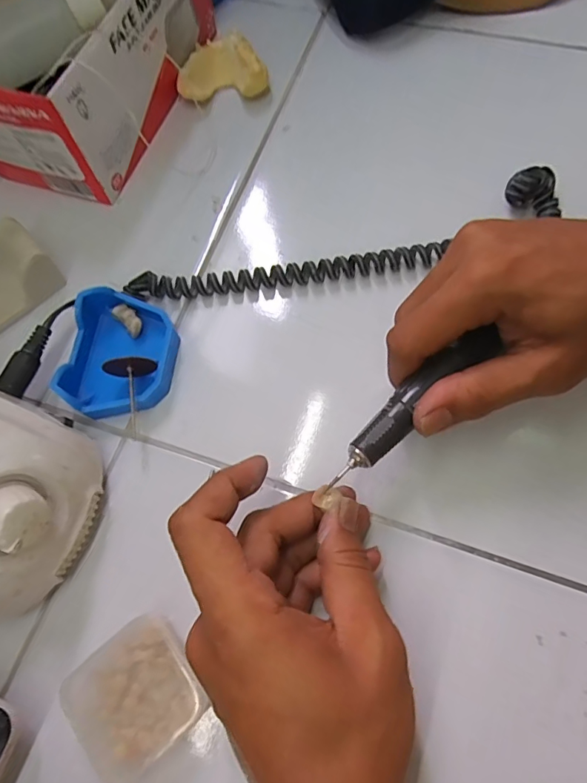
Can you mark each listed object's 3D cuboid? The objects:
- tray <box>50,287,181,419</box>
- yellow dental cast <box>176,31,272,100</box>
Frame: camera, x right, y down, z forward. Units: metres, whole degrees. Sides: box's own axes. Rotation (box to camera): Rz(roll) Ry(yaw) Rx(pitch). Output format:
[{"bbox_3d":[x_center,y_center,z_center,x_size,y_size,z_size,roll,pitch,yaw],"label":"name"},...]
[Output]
[{"bbox_3d":[-0.107,-0.024,0.297,0.060,0.028,0.074,5,69,6],"label":"tray"},{"bbox_3d":[-0.057,-0.255,0.376,0.067,0.028,0.050,-9,68,0],"label":"yellow dental cast"}]

